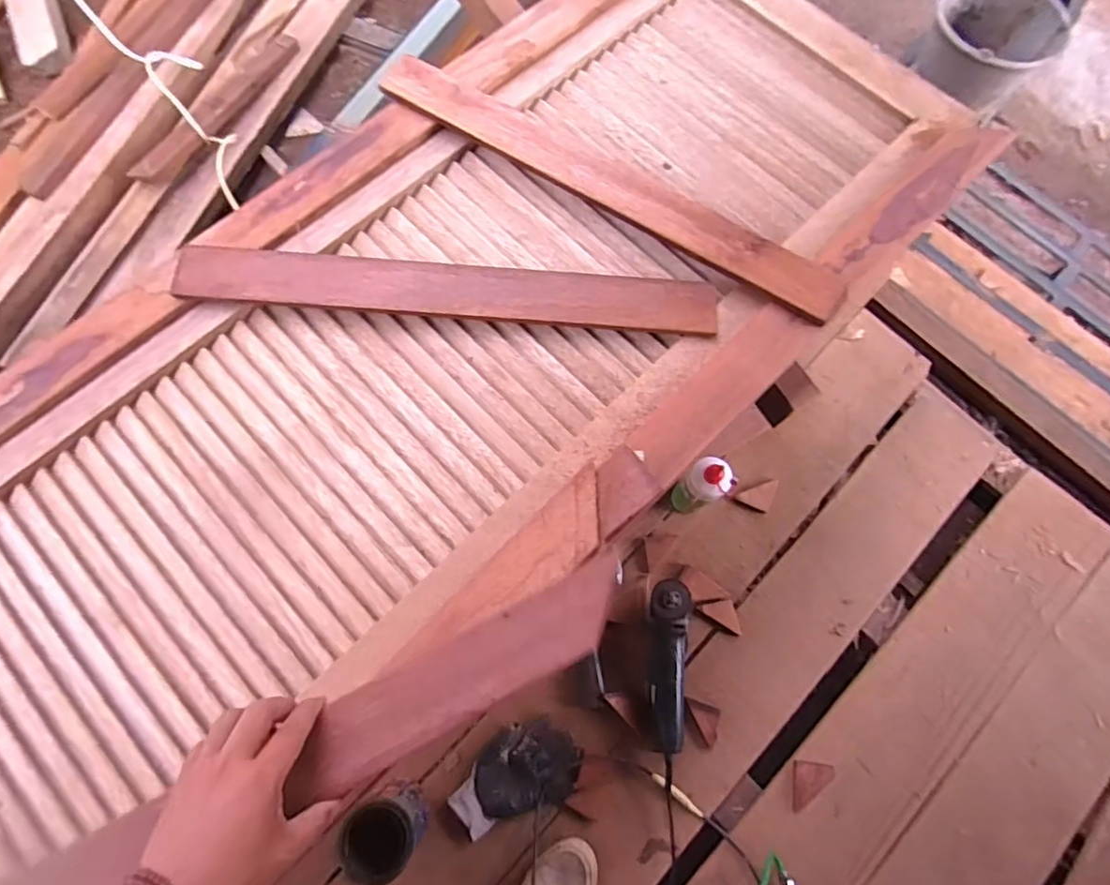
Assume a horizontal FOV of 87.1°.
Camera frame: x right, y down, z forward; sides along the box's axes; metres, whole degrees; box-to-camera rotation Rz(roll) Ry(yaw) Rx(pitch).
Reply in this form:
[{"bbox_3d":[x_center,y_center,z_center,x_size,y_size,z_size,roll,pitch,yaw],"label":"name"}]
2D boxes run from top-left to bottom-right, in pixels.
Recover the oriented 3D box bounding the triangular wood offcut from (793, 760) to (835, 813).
[{"bbox_3d":[0.433,0.577,0.978,0.066,0.007,0.073,8,72,1],"label":"triangular wood offcut"}]

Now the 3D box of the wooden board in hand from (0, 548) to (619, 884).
[{"bbox_3d":[-0.202,0.259,0.461,0.592,0.033,0.065,-26,74,-11],"label":"wooden board in hand"}]

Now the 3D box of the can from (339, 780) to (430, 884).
[{"bbox_3d":[-0.255,0.593,0.897,0.109,0.144,0.124,33,75,9],"label":"can"}]

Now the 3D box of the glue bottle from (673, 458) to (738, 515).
[{"bbox_3d":[0.251,0.077,1.002,0.067,0.216,0.051,42,76,11],"label":"glue bottle"}]

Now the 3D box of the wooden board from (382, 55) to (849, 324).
[{"bbox_3d":[0.059,-0.313,0.698,0.600,0.017,0.070,31,71,8],"label":"wooden board"}]

